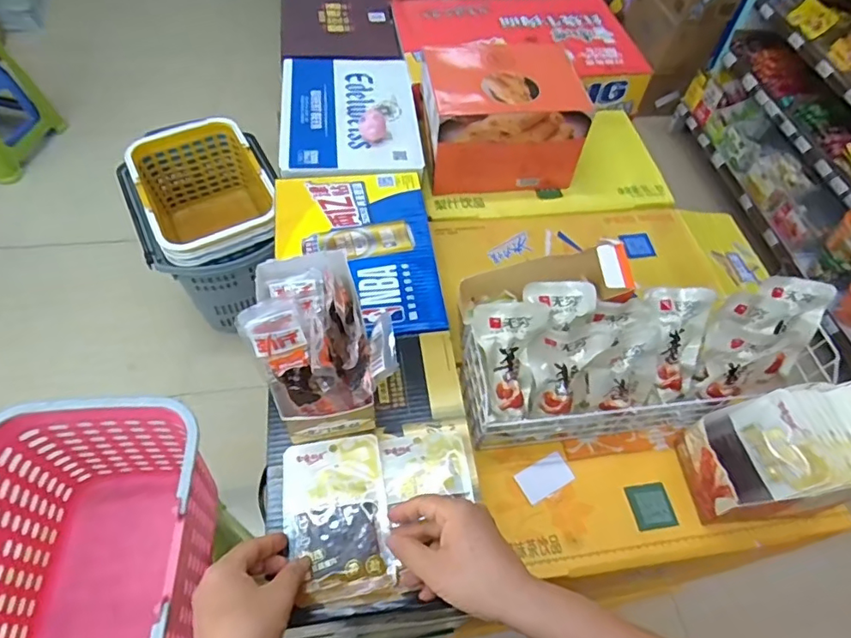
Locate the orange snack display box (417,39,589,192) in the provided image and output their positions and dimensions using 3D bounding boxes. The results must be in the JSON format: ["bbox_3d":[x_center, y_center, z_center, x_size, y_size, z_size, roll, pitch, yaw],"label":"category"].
[{"bbox_3d":[0.112,-0.307,0.807,0.217,0.136,0.178,-4,56,-8],"label":"orange snack display box"}]

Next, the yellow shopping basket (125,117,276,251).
[{"bbox_3d":[-0.590,-0.283,1.447,0.283,0.284,0.450,-19,60,-17],"label":"yellow shopping basket"}]

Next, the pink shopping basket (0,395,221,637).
[{"bbox_3d":[-0.440,0.354,0.709,0.279,0.277,0.404,-1,56,-6],"label":"pink shopping basket"}]

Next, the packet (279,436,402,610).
[{"bbox_3d":[-0.081,0.178,0.483,0.091,0.014,0.134,-7,57,-10],"label":"packet"}]

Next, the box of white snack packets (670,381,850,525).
[{"bbox_3d":[0.346,0.135,0.519,0.125,0.137,0.107,-4,56,-8],"label":"box of white snack packets"}]

